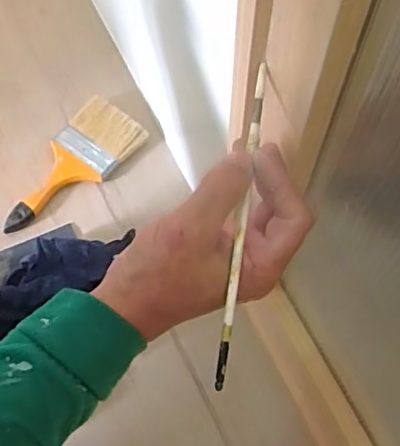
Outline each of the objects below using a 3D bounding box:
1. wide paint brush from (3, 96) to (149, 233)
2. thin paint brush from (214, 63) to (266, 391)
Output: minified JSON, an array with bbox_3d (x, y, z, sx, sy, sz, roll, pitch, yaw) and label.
[{"bbox_3d":[-0.184,-0.078,0.788,0.099,0.021,0.225,41,72,16],"label":"wide paint brush"},{"bbox_3d":[0.025,-0.004,0.335,0.006,0.005,0.197,8,76,2],"label":"thin paint brush"}]

